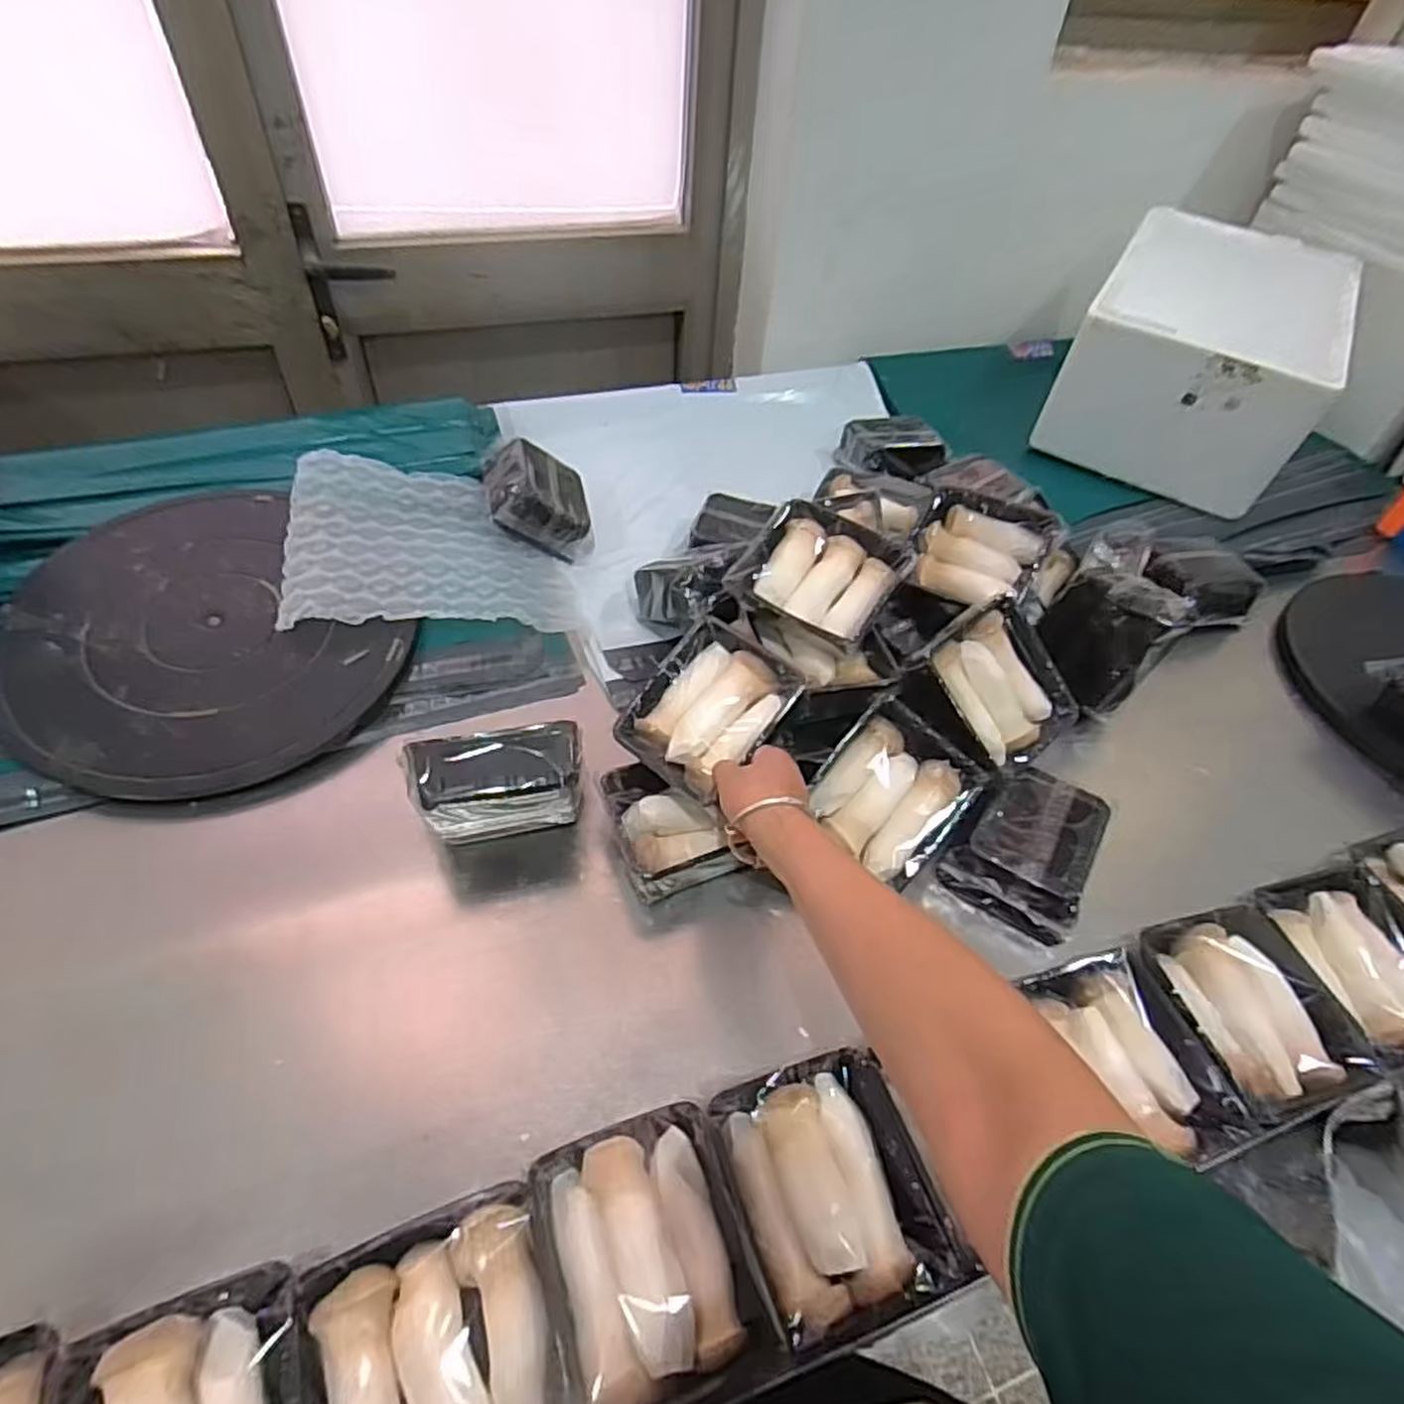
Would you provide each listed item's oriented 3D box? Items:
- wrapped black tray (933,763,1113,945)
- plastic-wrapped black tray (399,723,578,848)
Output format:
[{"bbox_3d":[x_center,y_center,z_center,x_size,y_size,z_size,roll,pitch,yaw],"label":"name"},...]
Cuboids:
[{"bbox_3d":[0.295,0.132,0.695,0.113,0.068,0.123,29,51,19],"label":"wrapped black tray"},{"bbox_3d":[-0.171,0.080,0.665,0.143,0.124,0.055,-5,48,-12],"label":"plastic-wrapped black tray"}]

